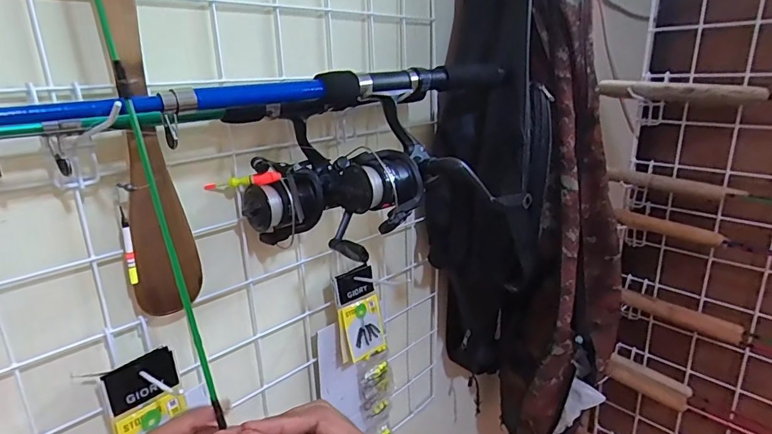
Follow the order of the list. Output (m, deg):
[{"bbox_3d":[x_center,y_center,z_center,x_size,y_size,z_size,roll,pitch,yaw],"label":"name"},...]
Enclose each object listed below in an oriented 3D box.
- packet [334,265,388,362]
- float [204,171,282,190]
[{"bbox_3d":[-0.026,0.104,0.502,0.051,0.096,0.006,-17,9,-39],"label":"packet"},{"bbox_3d":[-0.122,-0.031,0.391,0.064,0.013,0.012,0,18,6],"label":"float"}]

